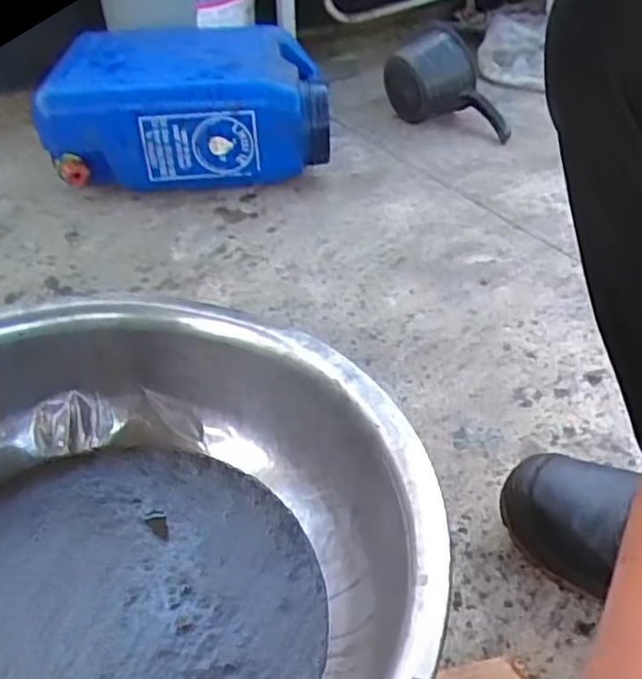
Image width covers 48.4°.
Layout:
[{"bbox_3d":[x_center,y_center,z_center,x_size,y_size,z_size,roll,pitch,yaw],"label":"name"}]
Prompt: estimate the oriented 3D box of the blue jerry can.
[{"bbox_3d":[-0.204,-0.384,1.152,0.411,0.199,0.316,-3,40,-2],"label":"blue jerry can"}]

